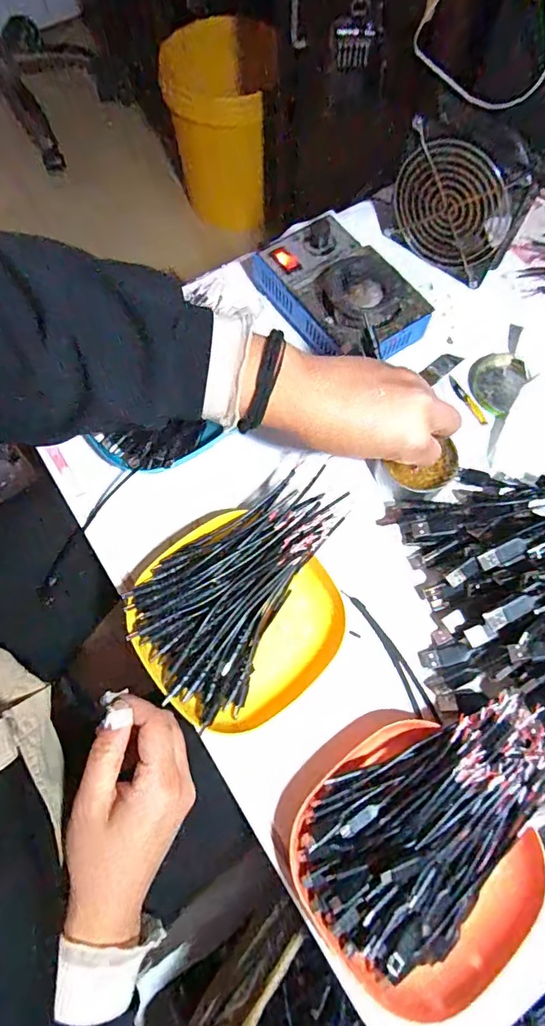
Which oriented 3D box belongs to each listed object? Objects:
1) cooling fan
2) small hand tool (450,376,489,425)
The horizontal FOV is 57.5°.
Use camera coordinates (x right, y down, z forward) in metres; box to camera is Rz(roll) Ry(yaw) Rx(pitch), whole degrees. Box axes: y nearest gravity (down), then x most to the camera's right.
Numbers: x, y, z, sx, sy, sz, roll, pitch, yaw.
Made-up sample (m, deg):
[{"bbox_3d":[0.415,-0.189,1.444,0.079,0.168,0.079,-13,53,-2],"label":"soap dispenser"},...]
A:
[{"bbox_3d":[0.167,-0.283,0.462,0.117,0.101,0.041,23,72,9],"label":"cooling fan"},{"bbox_3d":[0.180,-0.103,0.457,0.009,0.004,0.055,-29,72,-9],"label":"small hand tool"}]

